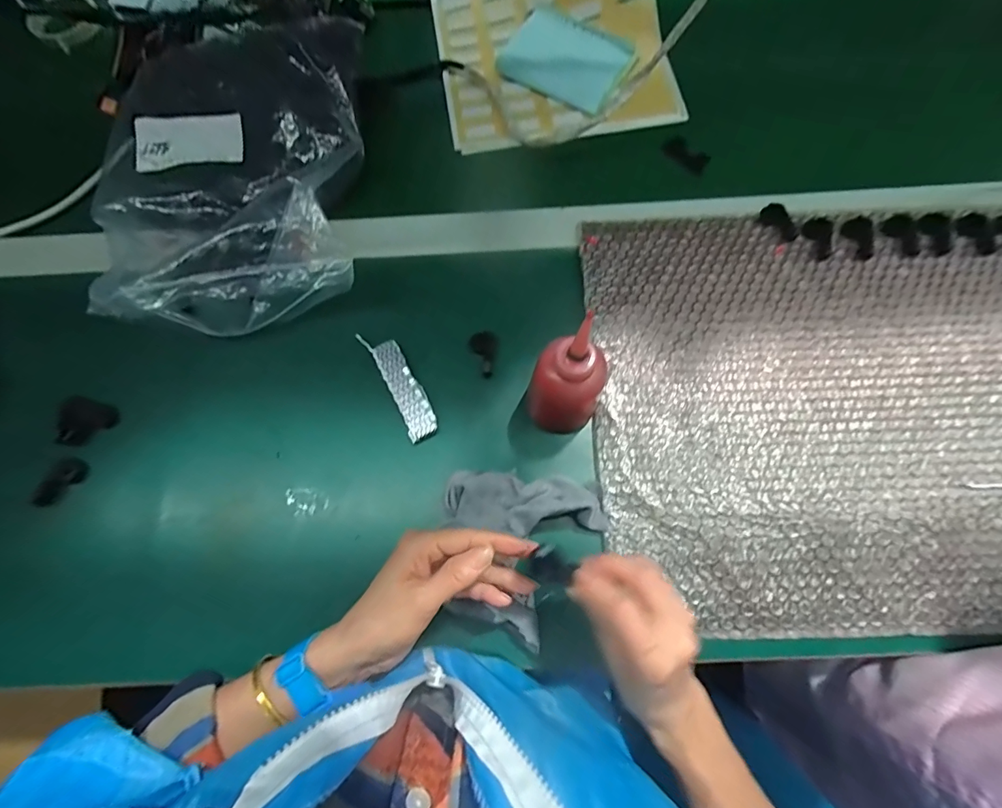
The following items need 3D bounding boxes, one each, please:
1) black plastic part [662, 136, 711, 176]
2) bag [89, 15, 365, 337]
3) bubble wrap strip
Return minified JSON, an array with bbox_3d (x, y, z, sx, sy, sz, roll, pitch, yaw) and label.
[{"bbox_3d":[0.214,-0.287,0.511,0.053,0.015,0.023,40,78,12],"label":"black plastic part"},{"bbox_3d":[-0.255,-0.253,0.451,0.245,0.070,0.369,3,73,2],"label":"bag"},{"bbox_3d":[-0.098,-0.021,0.428,0.031,0.006,0.119,-32,76,8],"label":"bubble wrap strip"}]

